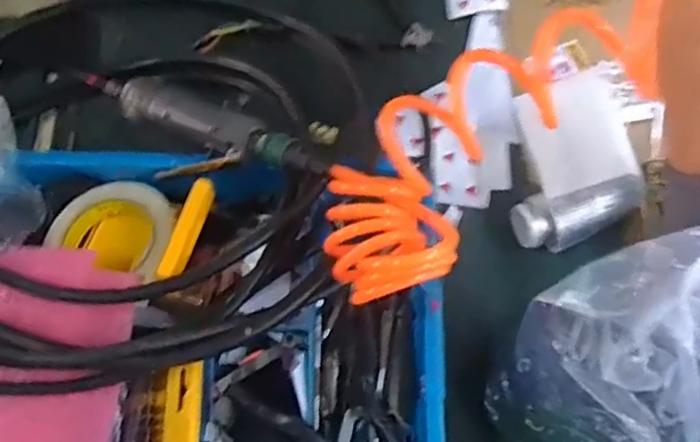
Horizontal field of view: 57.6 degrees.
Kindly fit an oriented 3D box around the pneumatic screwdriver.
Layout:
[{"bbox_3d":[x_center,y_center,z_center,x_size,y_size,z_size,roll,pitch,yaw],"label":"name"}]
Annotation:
[{"bbox_3d":[-0.131,-0.085,0.523,0.281,0.031,0.034,23,74,28],"label":"pneumatic screwdriver"}]

